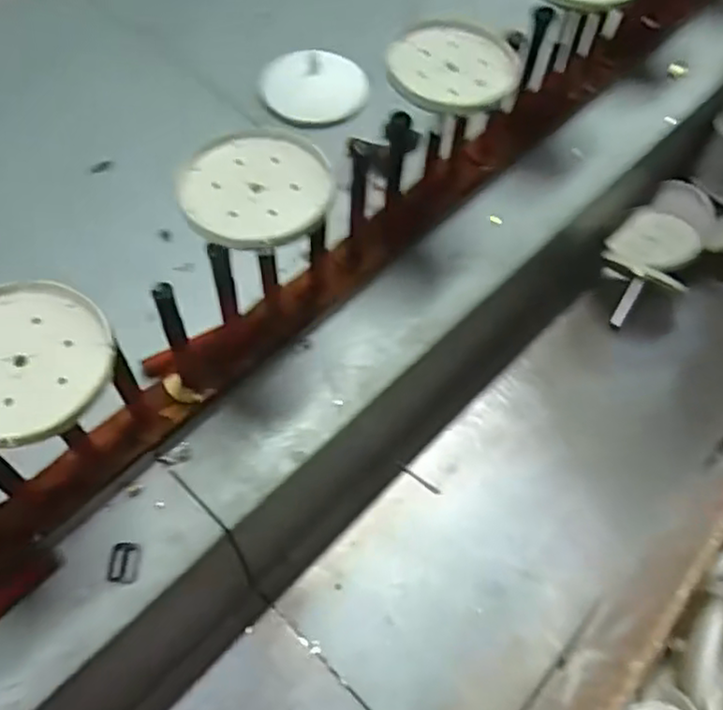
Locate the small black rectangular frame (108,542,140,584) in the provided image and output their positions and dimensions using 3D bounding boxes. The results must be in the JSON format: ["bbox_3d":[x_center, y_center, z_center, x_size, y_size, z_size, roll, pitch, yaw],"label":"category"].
[{"bbox_3d":[-0.189,0.166,0.546,0.022,0.004,0.031,2,58,-3],"label":"small black rectangular frame"}]

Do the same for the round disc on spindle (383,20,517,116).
[{"bbox_3d":[0.080,-0.249,0.590,0.108,0.014,0.102,2,58,-3],"label":"round disc on spindle"}]

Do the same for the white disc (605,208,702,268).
[{"bbox_3d":[0.377,-0.149,0.868,0.102,0.010,0.098,-10,52,13],"label":"white disc"}]

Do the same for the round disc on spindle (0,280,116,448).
[{"bbox_3d":[-0.215,0.001,0.428,0.107,0.012,0.112,2,58,-3],"label":"round disc on spindle"}]

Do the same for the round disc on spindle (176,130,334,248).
[{"bbox_3d":[-0.077,-0.126,0.505,0.110,0.010,0.109,2,58,-3],"label":"round disc on spindle"}]

